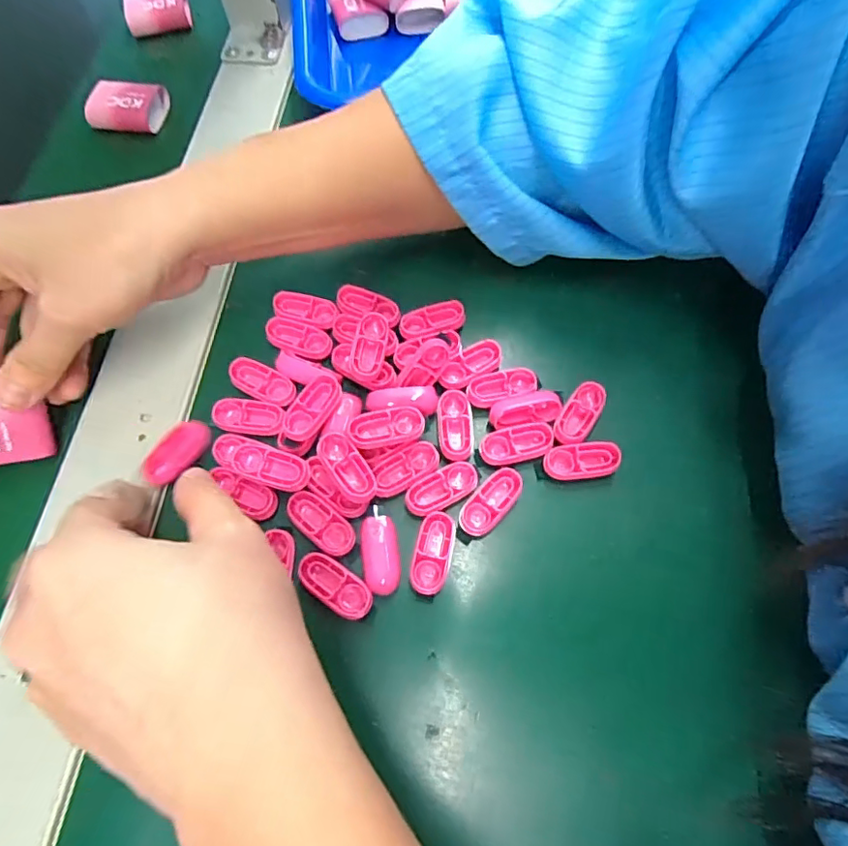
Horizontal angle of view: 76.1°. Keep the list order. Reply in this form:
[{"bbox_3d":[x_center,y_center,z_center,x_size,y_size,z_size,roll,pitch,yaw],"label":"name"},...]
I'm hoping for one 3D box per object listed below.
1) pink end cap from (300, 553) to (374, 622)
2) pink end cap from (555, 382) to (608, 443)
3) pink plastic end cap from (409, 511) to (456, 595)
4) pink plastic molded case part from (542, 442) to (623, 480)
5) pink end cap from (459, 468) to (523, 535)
[{"bbox_3d":[-0.037,0.067,0.223,0.034,0.004,0.016,34,71,15],"label":"pink end cap"},{"bbox_3d":[0.074,-0.004,0.258,0.014,0.006,0.034,34,71,15],"label":"pink end cap"},{"bbox_3d":[0.004,0.056,0.233,0.016,0.007,0.034,11,67,6],"label":"pink plastic end cap"},{"bbox_3d":[0.073,0.016,0.246,0.034,0.004,0.016,-5,66,-1],"label":"pink plastic molded case part"},{"bbox_3d":[0.030,0.035,0.241,0.015,0.005,0.035,38,72,16],"label":"pink end cap"}]

